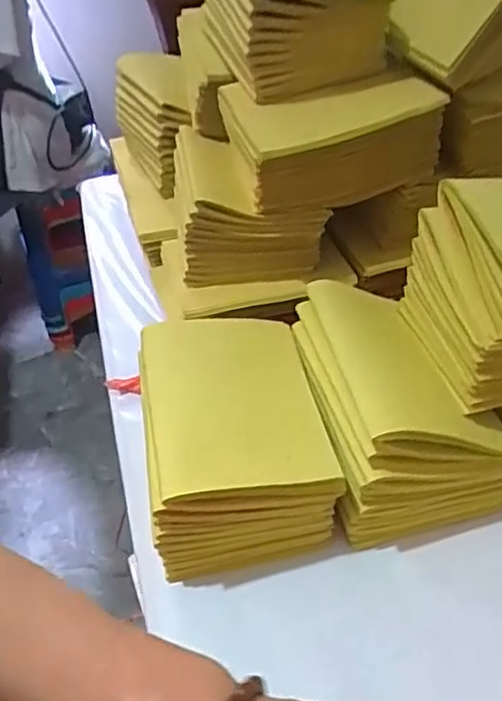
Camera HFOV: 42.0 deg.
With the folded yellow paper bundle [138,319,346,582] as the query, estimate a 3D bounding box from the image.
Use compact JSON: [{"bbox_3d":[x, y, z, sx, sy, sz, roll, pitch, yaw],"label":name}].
[{"bbox_3d":[-0.007,0.064,0.478,0.123,0.100,0.163,-6,43,1],"label":"folded yellow paper bundle"}]

